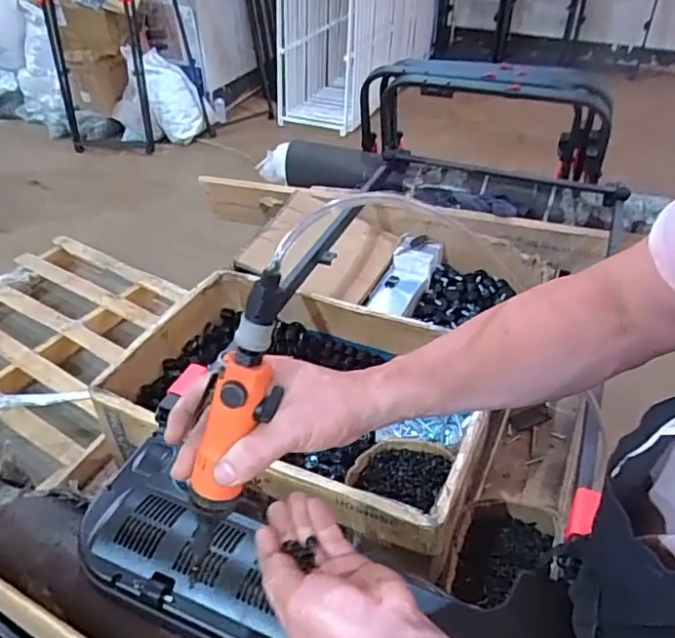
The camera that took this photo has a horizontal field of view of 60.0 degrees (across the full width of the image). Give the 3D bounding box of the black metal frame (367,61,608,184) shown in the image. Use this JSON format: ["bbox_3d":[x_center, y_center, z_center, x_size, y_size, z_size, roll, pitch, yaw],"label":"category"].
[{"bbox_3d":[0.307,-0.440,1.284,0.535,0.228,0.167,10,41,14],"label":"black metal frame"}]

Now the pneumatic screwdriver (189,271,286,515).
[{"bbox_3d":[-0.070,0.059,0.431,0.035,0.195,0.035,30,21,32],"label":"pneumatic screwdriver"}]

